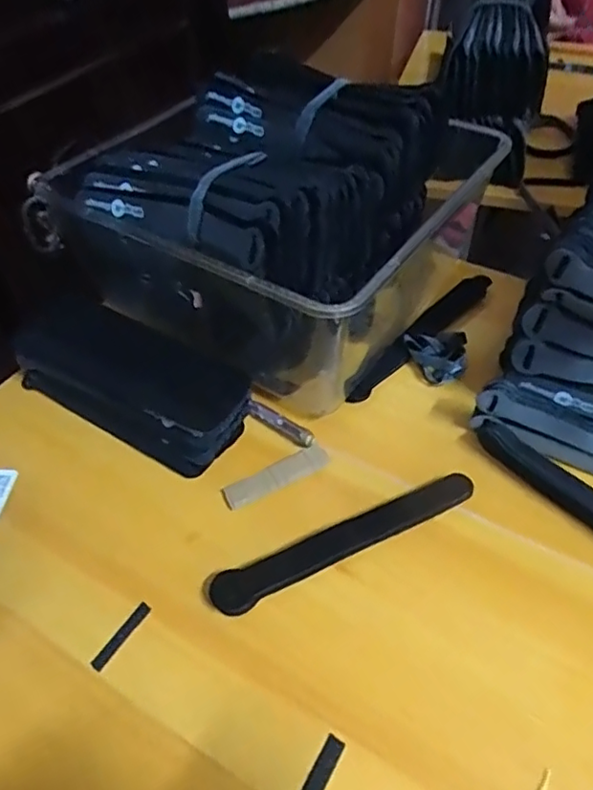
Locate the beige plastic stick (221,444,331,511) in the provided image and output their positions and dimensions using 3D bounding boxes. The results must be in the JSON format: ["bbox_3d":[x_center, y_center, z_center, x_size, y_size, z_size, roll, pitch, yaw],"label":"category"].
[{"bbox_3d":[-0.015,0.062,0.456,0.085,0.005,0.025,-23,53,-18],"label":"beige plastic stick"}]

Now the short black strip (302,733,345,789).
[{"bbox_3d":[0.012,0.213,0.328,0.010,0.004,0.047,24,54,20],"label":"short black strip"}]

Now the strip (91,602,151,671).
[{"bbox_3d":[-0.113,0.156,0.385,0.008,0.006,0.047,26,54,21],"label":"strip"}]

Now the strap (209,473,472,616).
[{"bbox_3d":[0.037,0.103,0.422,0.201,0.007,0.029,-20,52,-16],"label":"strap"}]

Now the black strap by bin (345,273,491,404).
[{"bbox_3d":[0.116,-0.056,0.562,0.025,0.021,0.210,36,58,28],"label":"black strap by bin"}]

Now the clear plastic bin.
[{"bbox_3d":[-0.014,-0.170,0.554,0.320,0.163,0.309,28,55,22],"label":"clear plastic bin"}]

